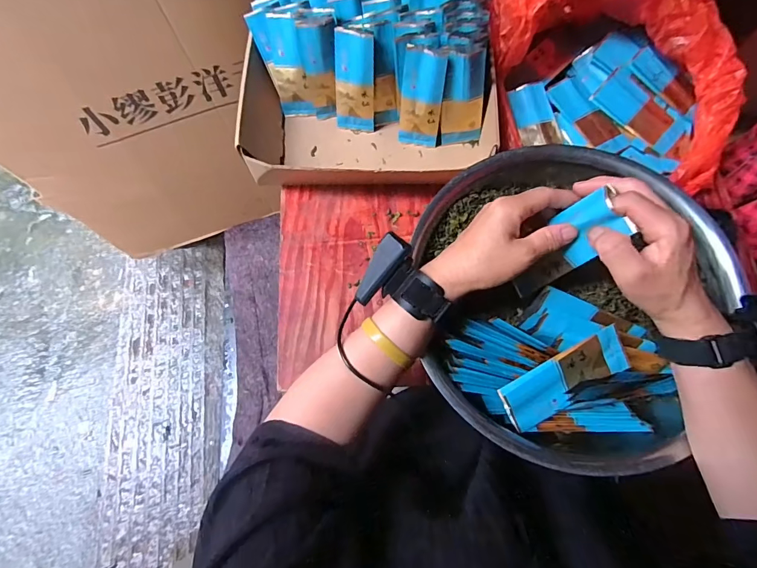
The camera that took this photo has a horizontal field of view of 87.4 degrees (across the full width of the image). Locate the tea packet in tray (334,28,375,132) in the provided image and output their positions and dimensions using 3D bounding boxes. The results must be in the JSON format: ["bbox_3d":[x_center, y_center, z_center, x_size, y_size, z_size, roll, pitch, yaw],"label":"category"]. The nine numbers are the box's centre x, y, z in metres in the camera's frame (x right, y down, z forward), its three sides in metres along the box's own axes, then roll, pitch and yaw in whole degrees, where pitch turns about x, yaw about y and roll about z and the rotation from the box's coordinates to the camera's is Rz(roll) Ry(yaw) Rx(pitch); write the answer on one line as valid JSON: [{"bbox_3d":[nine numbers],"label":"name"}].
[{"bbox_3d":[-0.033,-0.268,0.537,0.055,0.127,0.008,15,49,12],"label":"tea packet in tray"}]

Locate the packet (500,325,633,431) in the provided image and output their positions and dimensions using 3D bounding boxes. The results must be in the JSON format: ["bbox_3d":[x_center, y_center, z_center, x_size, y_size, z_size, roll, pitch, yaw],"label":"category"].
[{"bbox_3d":[0.181,0.092,0.382,0.129,0.012,0.051,-32,107,-2],"label":"packet"}]

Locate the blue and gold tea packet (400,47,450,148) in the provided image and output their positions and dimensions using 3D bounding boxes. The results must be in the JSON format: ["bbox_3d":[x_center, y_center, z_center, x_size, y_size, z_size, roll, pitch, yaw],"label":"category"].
[{"bbox_3d":[0.058,-0.241,0.523,0.054,0.124,0.012,12,55,8],"label":"blue and gold tea packet"}]

